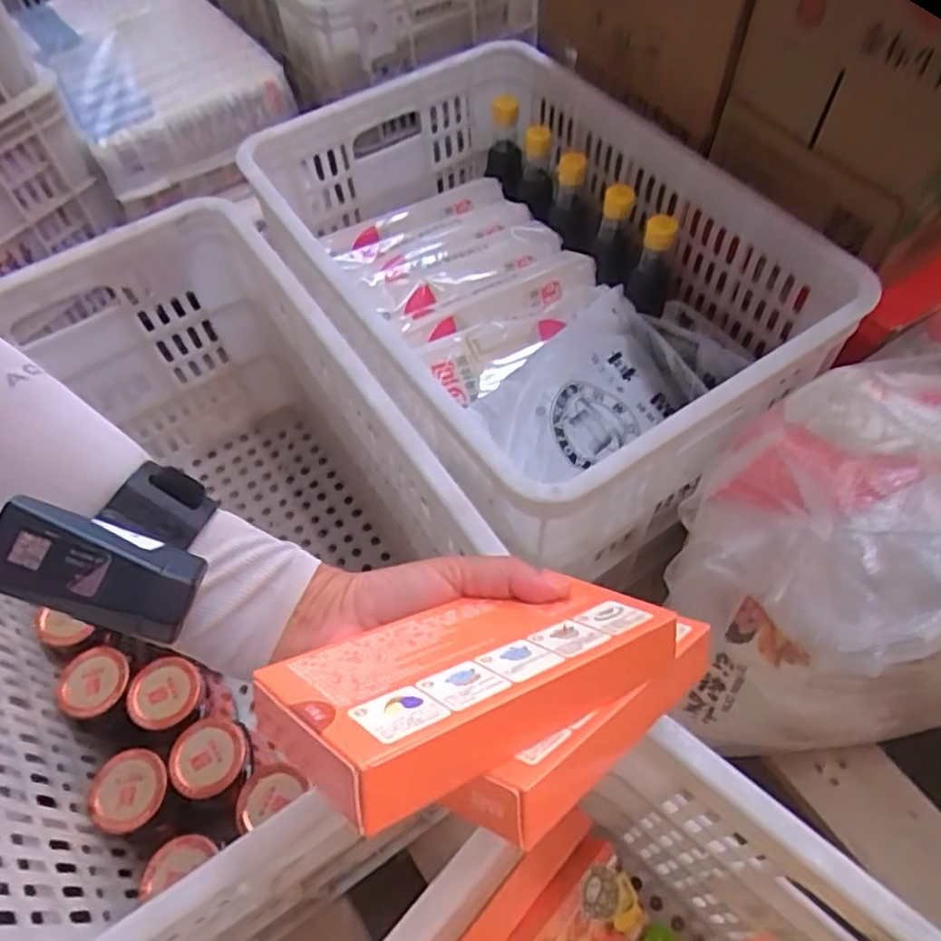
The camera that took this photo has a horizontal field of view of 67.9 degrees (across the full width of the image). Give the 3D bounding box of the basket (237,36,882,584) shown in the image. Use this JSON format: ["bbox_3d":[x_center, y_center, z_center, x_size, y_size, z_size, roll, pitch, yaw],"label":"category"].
[{"bbox_3d":[0.042,-0.186,0.692,0.372,0.205,0.531,-33,61,-16],"label":"basket"}]

